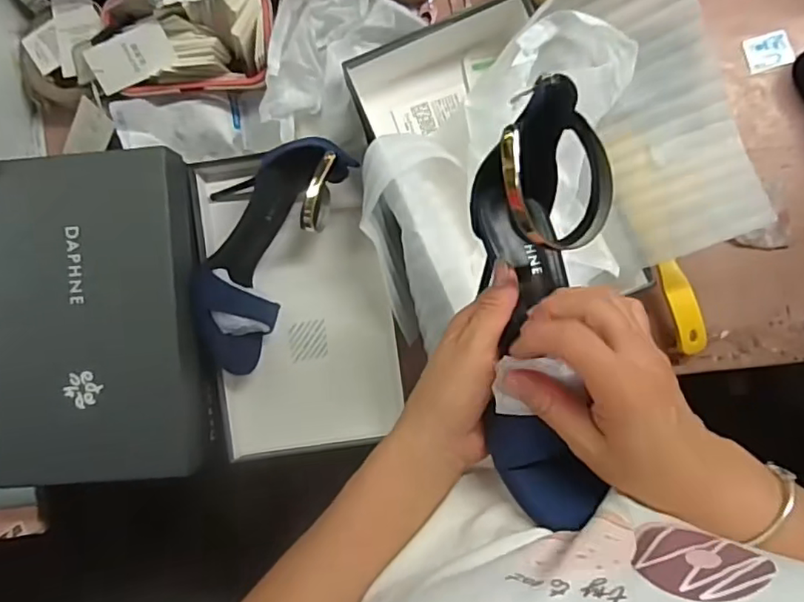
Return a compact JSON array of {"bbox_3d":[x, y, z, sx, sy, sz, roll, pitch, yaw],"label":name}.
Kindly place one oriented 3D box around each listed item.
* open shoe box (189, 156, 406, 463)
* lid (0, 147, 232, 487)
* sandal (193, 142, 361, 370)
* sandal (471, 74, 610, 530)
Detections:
[{"bbox_3d":[-0.105,0.004,0.618,0.176,0.076,0.308,-7,90,2],"label":"open shoe box"},{"bbox_3d":[-0.289,0.017,0.570,0.195,0.078,0.301,-7,90,2],"label":"lid"},{"bbox_3d":[-0.146,-0.054,0.577,0.111,0.088,0.240,29,91,1],"label":"sandal"},{"bbox_3d":[0.084,0.006,0.350,0.070,0.078,0.245,-2,88,2],"label":"sandal"}]

